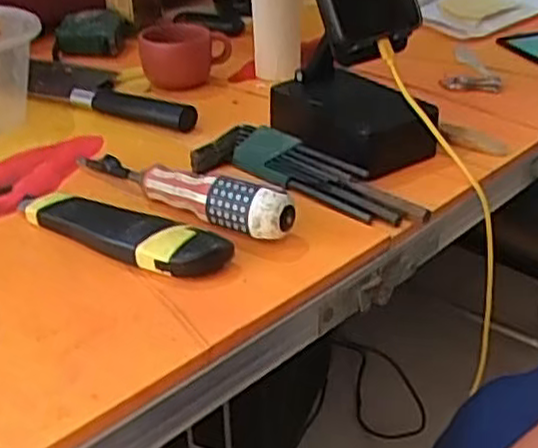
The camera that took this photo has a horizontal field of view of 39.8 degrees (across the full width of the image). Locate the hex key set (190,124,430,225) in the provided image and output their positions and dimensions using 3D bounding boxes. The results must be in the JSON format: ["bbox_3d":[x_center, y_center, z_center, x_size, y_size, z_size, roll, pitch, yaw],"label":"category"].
[{"bbox_3d":[0.027,-0.038,0.528,0.179,0.027,0.039,19,35,30],"label":"hex key set"}]

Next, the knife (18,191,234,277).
[{"bbox_3d":[-0.094,0.003,0.458,0.155,0.022,0.034,18,34,29],"label":"knife"}]

